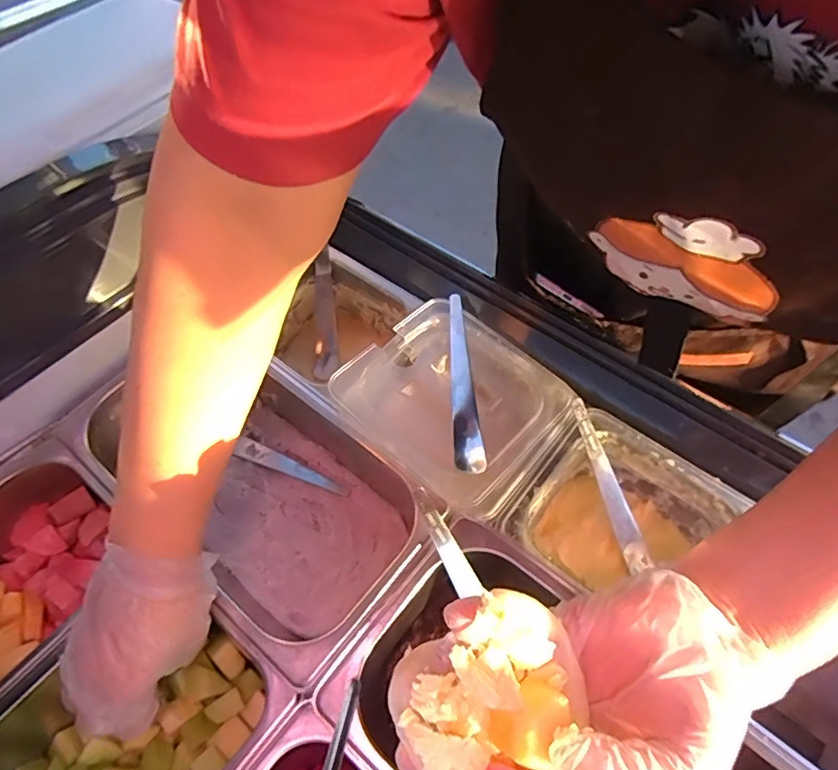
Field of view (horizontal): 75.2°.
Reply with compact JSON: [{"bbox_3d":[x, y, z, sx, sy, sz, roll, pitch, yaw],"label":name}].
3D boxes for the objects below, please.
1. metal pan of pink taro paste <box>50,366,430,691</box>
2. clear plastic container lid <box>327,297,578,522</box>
[{"bbox_3d":[-0.147,0.091,0.502,0.325,0.086,0.177,35,64,22],"label":"metal pan of pink taro paste"},{"bbox_3d":[0.033,0.010,0.497,0.188,0.016,0.167,38,65,24],"label":"clear plastic container lid"}]

